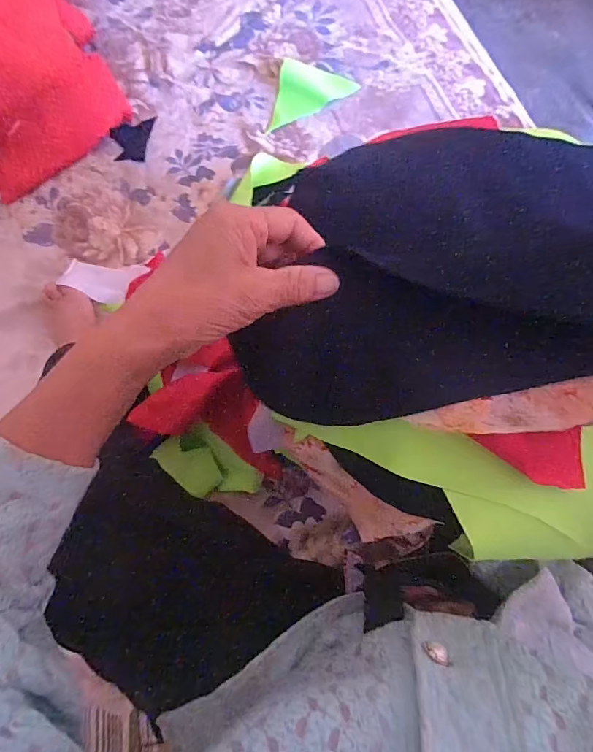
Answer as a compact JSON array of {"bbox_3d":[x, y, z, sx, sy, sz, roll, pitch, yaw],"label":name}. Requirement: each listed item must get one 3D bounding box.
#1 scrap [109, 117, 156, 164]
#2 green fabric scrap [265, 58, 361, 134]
[{"bbox_3d":[-0.289,-0.417,0.718,0.069,0.010,0.090,0,74,1],"label":"scrap"},{"bbox_3d":[0.032,-0.499,0.730,0.140,0.025,0.126,8,74,3],"label":"green fabric scrap"}]

